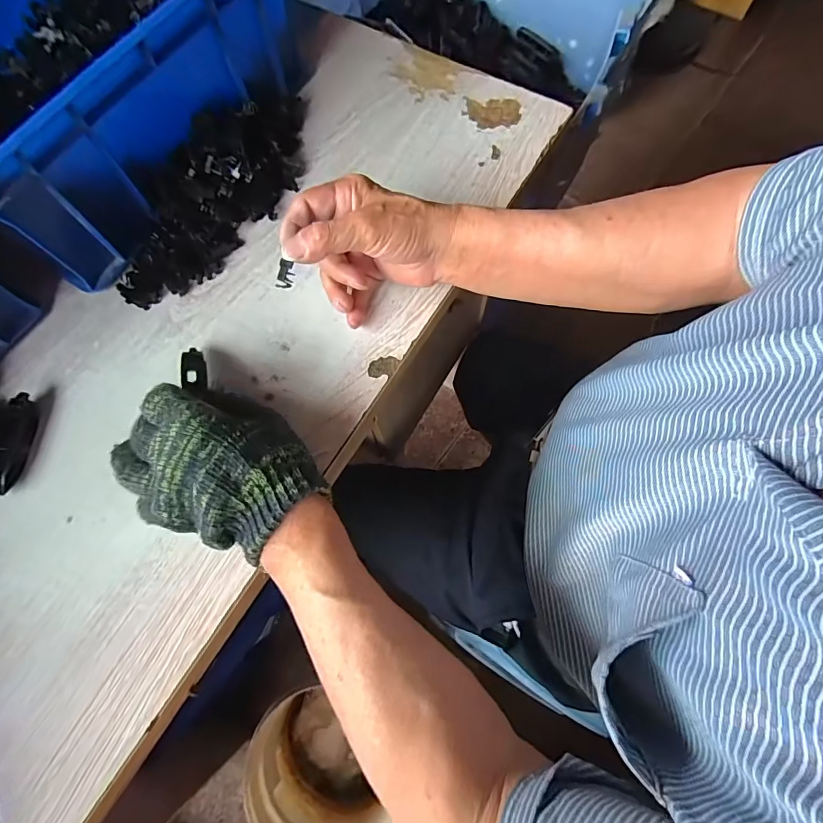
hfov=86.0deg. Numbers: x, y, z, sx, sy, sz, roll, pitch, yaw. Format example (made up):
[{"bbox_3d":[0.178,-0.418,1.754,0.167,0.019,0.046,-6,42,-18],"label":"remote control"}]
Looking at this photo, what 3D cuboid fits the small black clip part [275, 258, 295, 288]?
[{"bbox_3d":[-0.092,-0.100,0.323,0.011,0.023,0.008,30,38,10],"label":"small black clip part"}]

